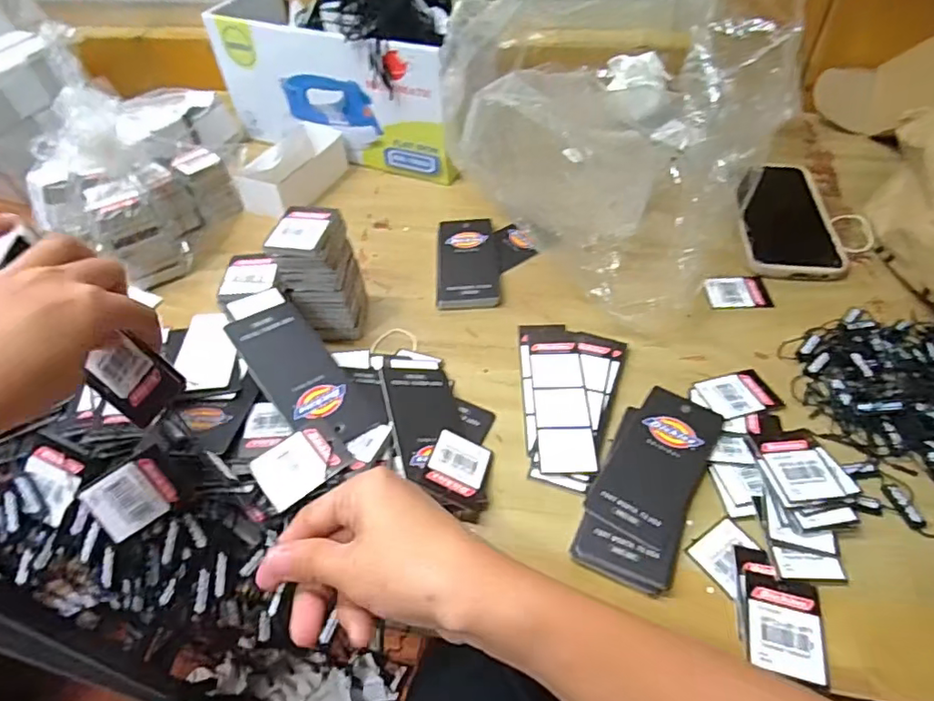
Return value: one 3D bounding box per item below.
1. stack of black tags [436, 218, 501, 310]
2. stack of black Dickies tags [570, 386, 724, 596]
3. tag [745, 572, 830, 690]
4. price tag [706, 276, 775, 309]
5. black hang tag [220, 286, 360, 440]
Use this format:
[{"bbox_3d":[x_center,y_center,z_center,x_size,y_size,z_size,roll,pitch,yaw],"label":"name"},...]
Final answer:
[{"bbox_3d":[0.000,-0.079,0.498,0.053,0.014,0.105,-3,48,1],"label":"stack of black tags"},{"bbox_3d":[0.113,0.078,0.349,0.057,0.008,0.134,21,53,21],"label":"stack of black Dickies tags"},{"bbox_3d":[0.165,0.143,0.295,0.036,0.004,0.049,8,50,11],"label":"tag"},{"bbox_3d":[0.222,-0.047,0.464,0.052,0.005,0.034,-6,55,-3],"label":"price tag"},{"bbox_3d":[-0.110,0.009,0.366,0.048,0.006,0.121,-26,68,-37],"label":"black hang tag"}]

